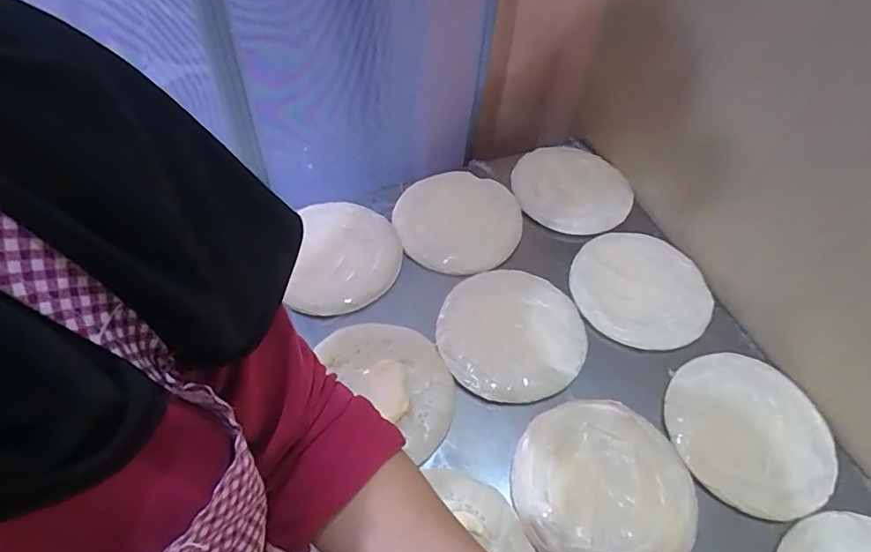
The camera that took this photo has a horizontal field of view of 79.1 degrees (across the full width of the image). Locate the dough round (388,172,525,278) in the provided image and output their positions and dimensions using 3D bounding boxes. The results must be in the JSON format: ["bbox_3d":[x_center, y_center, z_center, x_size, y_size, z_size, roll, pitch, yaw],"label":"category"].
[{"bbox_3d":[0.035,-0.090,0.850,0.197,0.020,0.190,1,55,-2],"label":"dough round"}]

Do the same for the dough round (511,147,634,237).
[{"bbox_3d":[0.227,-0.152,0.882,0.190,0.022,0.171,17,56,9],"label":"dough round"}]

